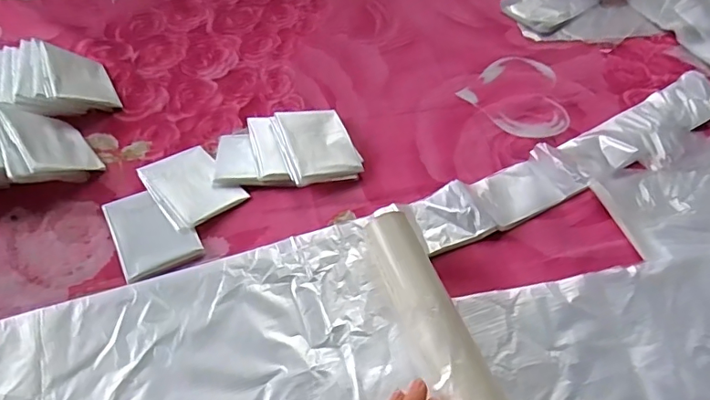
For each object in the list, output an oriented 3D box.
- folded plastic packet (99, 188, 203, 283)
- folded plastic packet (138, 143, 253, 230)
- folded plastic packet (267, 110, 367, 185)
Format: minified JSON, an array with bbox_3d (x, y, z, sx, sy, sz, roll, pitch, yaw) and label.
[{"bbox_3d":[-0.174,0.025,0.435,0.062,0.006,0.085,-25,57,-19],"label":"folded plastic packet"},{"bbox_3d":[-0.152,-0.015,0.469,0.068,0.007,0.086,-35,61,-25],"label":"folded plastic packet"},{"bbox_3d":[-0.036,-0.054,0.490,0.070,0.022,0.085,-16,54,-13],"label":"folded plastic packet"}]

